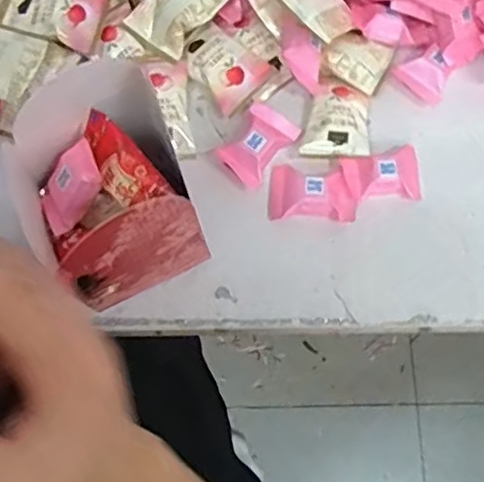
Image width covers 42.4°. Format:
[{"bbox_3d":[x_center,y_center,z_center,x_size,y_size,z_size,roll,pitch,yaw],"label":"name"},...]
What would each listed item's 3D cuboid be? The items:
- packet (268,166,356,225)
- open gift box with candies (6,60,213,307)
[{"bbox_3d":[0.044,-0.031,0.391,0.053,0.015,0.035,2,73,-1],"label":"packet"},{"bbox_3d":[-0.074,-0.026,0.327,0.085,0.104,0.091,-28,75,-9],"label":"open gift box with candies"}]

